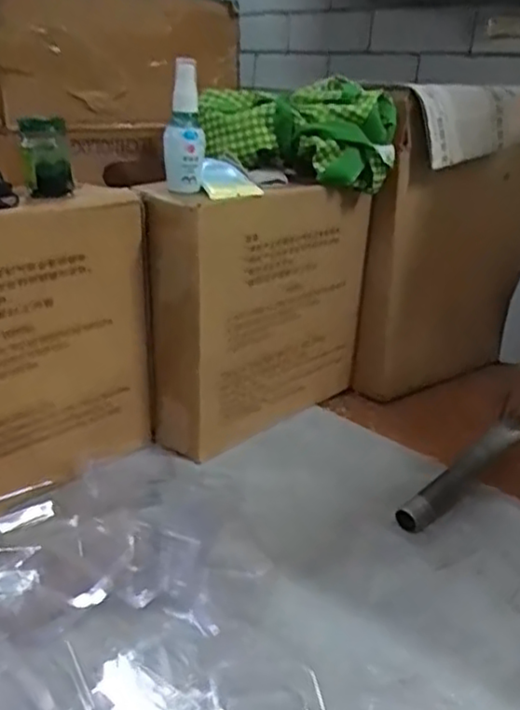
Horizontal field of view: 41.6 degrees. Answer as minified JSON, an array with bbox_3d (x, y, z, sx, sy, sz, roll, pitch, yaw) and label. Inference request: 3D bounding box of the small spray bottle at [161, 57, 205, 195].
[{"bbox_3d":[-0.072,-0.210,0.655,0.038,0.132,0.029,-1,23,-8],"label":"small spray bottle"}]

